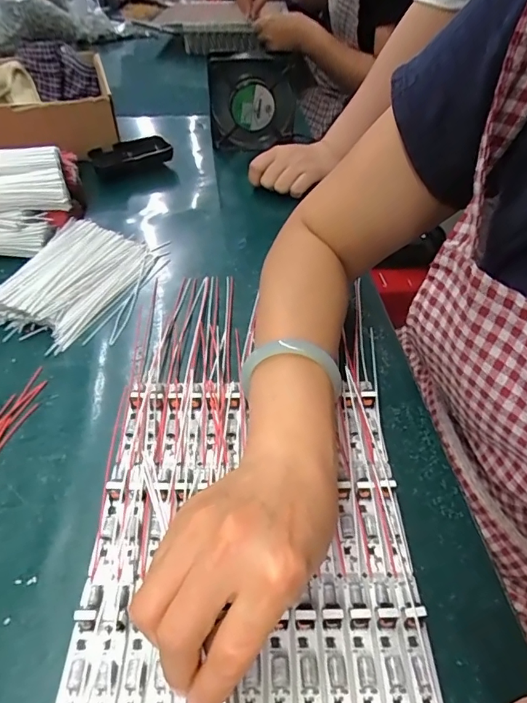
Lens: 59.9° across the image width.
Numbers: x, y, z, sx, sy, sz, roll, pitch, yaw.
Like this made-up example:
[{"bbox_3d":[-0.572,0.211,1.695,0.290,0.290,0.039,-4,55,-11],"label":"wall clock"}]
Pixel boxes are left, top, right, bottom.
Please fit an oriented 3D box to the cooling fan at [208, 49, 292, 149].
[{"bbox_3d":[-0.016,-0.348,0.644,0.116,0.116,0.038,-3,46,-4],"label":"cooling fan"}]

